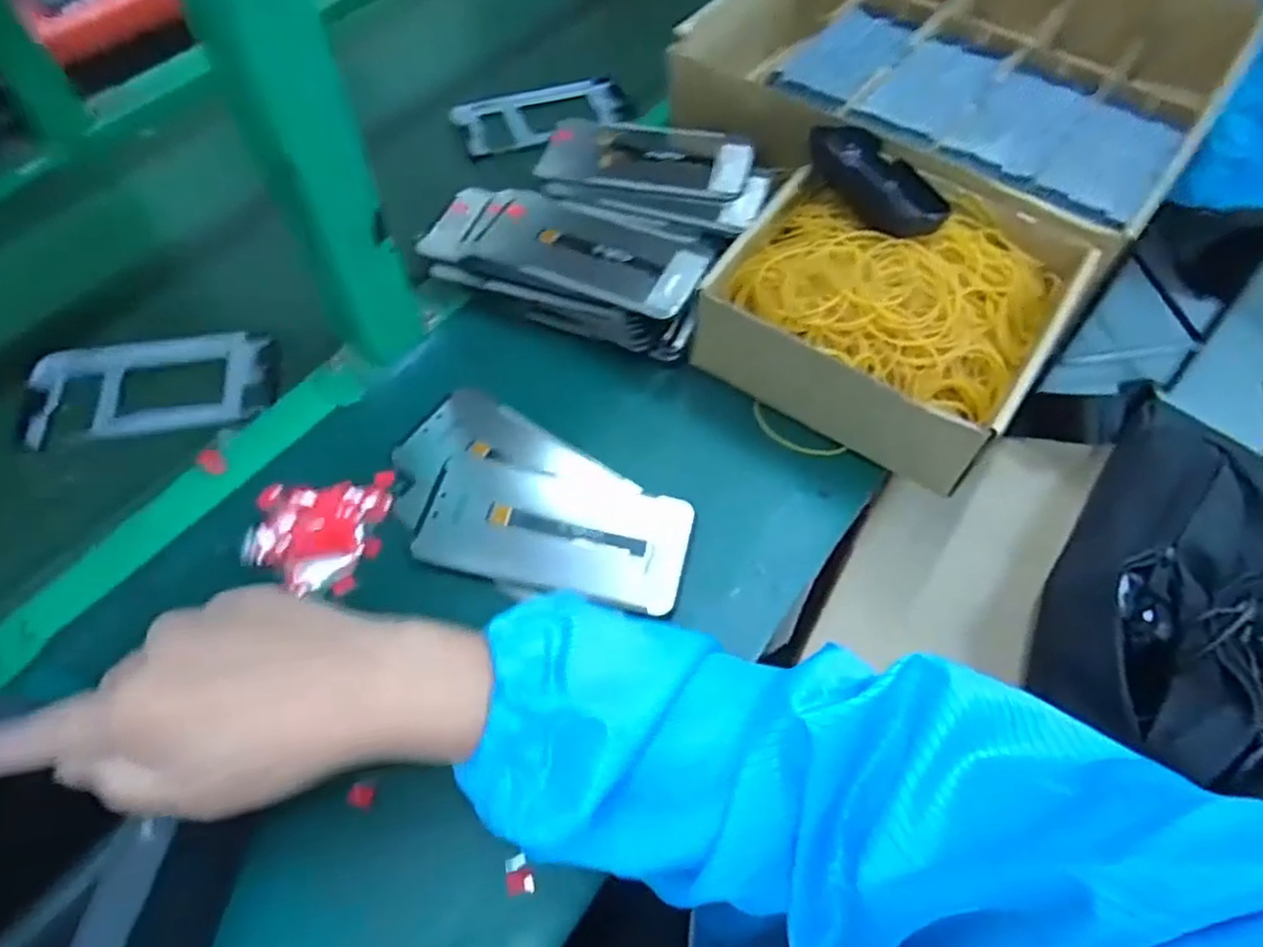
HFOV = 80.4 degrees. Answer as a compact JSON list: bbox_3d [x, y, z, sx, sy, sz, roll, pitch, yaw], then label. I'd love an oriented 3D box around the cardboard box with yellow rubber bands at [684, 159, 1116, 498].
[{"bbox_3d":[0.173,-0.112,0.489,0.192,0.083,0.189,34,64,18],"label":"cardboard box with yellow rubber bands"}]

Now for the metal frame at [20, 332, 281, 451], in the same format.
[{"bbox_3d":[-0.329,-0.063,0.517,0.161,0.015,0.084,-12,60,-8],"label":"metal frame"}]

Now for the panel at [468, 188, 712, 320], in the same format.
[{"bbox_3d":[-0.030,-0.156,0.512,0.164,0.011,0.079,26,62,14],"label":"panel"}]

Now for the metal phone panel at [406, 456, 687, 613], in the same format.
[{"bbox_3d":[-0.045,0.033,0.441,0.153,0.005,0.072,11,61,7],"label":"metal phone panel"}]

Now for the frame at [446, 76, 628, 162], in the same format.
[{"bbox_3d":[-0.081,-0.327,0.681,0.153,0.011,0.087,-20,61,-13],"label":"frame"}]

